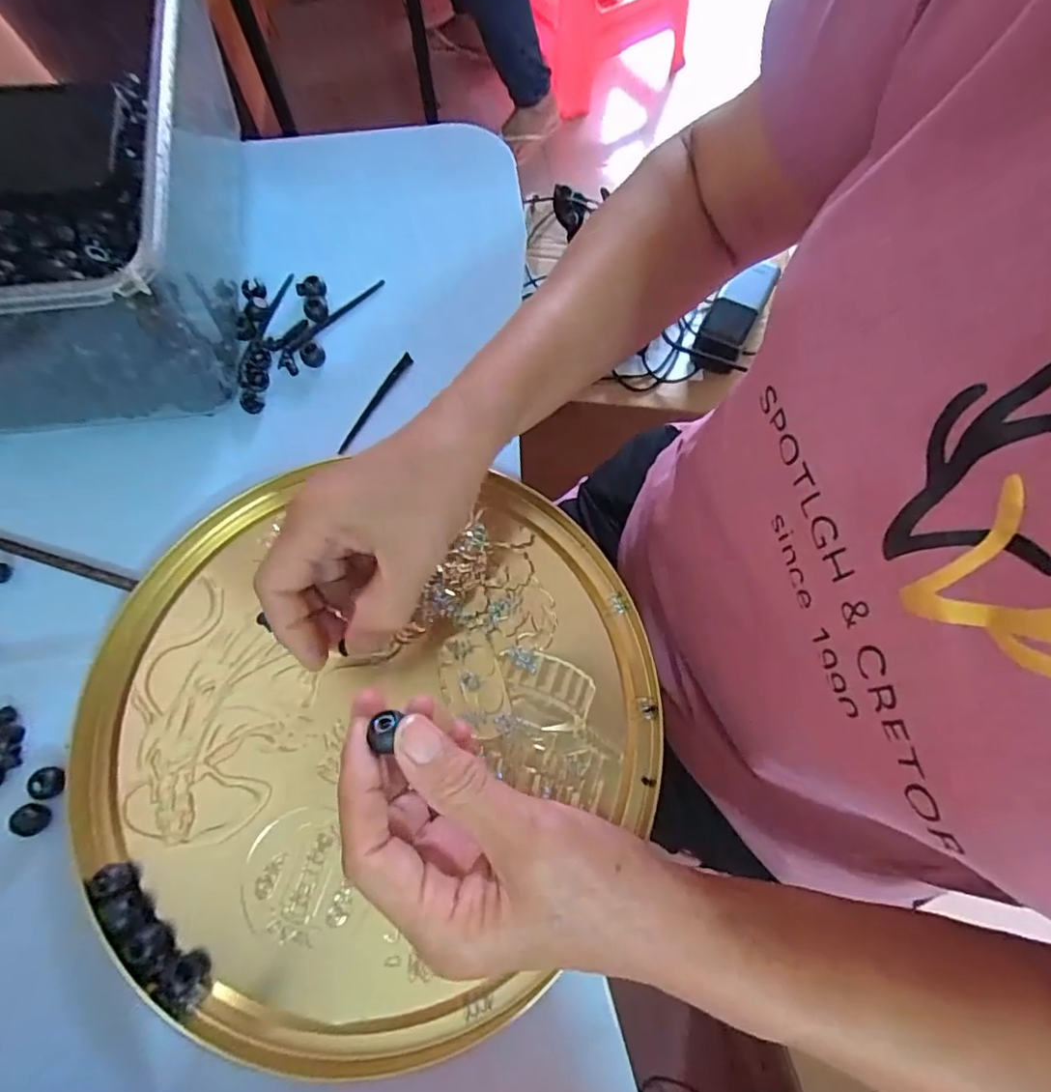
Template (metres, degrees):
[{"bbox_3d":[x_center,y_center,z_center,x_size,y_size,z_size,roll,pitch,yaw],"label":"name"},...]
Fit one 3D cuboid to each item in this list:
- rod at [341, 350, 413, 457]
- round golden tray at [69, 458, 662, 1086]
[{"bbox_3d":[-0.099,-0.095,0.384,0.006,0.007,0.084,27,73,7],"label":"rod"},{"bbox_3d":[-0.081,0.079,0.313,0.290,0.017,0.291,1,71,-2],"label":"round golden tray"}]

